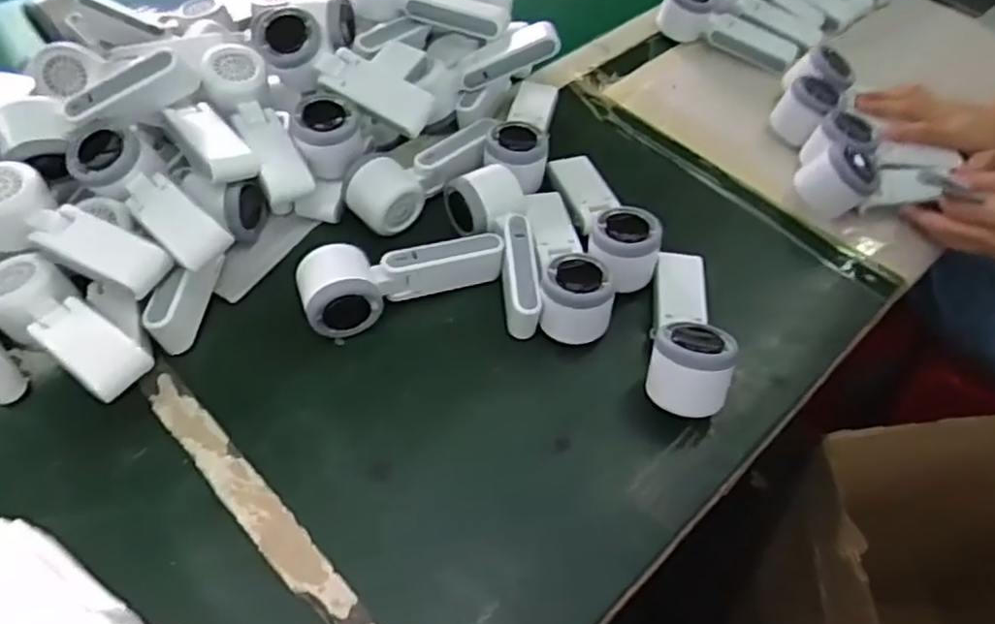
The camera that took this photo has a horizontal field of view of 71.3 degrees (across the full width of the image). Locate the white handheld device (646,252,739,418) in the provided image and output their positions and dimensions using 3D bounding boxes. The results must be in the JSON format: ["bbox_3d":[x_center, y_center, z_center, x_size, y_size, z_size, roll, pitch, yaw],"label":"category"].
[{"bbox_3d":[0.148,0.009,0.552,0.055,0.050,0.154,10,42,2],"label":"white handheld device"}]

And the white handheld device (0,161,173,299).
[{"bbox_3d":[-0.327,-0.057,0.522,0.159,0.054,0.057,25,55,16],"label":"white handheld device"}]

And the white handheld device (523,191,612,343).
[{"bbox_3d":[0.059,-0.048,0.590,0.063,0.052,0.157,-4,53,-6],"label":"white handheld device"}]

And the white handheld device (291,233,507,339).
[{"bbox_3d":[-0.075,-0.029,0.569,0.166,0.046,0.064,-14,55,-13],"label":"white handheld device"}]

